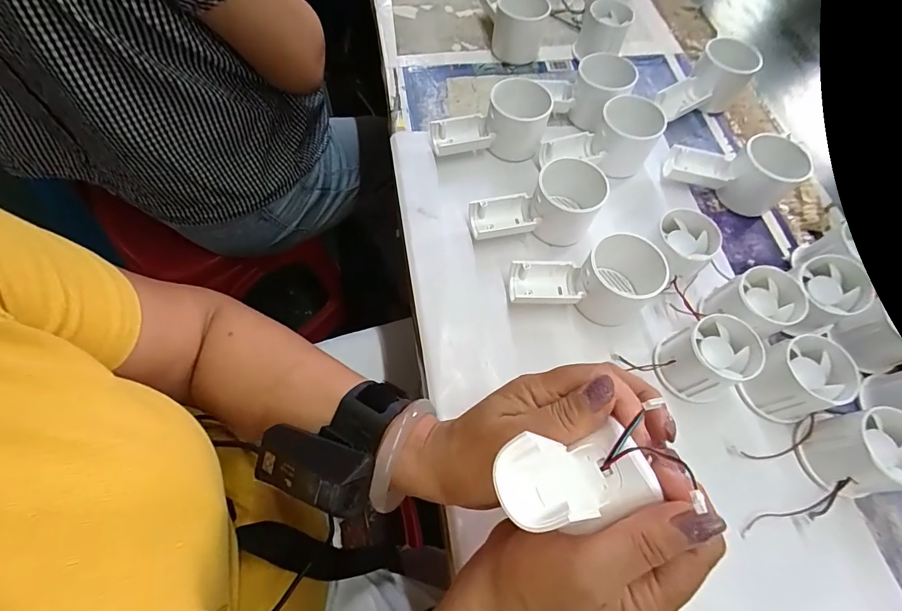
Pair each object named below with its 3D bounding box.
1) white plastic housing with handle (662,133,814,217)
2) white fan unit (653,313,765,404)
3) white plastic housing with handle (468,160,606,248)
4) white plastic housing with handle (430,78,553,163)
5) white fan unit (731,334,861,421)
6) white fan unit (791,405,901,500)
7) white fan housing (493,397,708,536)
[{"bbox_3d":[0.273,-0.134,0.409,0.115,0.057,0.049,20,64,7],"label":"white plastic housing with handle"},{"bbox_3d":[0.193,0.040,0.321,0.057,0.047,0.055,1,64,-3],"label":"white fan unit"},{"bbox_3d":[0.079,-0.087,0.375,0.121,0.053,0.050,-8,65,-7],"label":"white plastic housing with handle"},{"bbox_3d":[0.038,-0.182,0.416,0.115,0.051,0.061,-4,64,-5],"label":"white plastic housing with handle"},{"bbox_3d":[0.259,0.056,0.317,0.055,0.045,0.052,-15,66,-10],"label":"white fan unit"},{"bbox_3d":[0.289,0.103,0.295,0.056,0.049,0.054,-9,65,-7],"label":"white fan unit"},{"bbox_3d":[0.053,0.075,0.183,0.082,0.037,0.039,13,58,-36],"label":"white fan housing"}]

